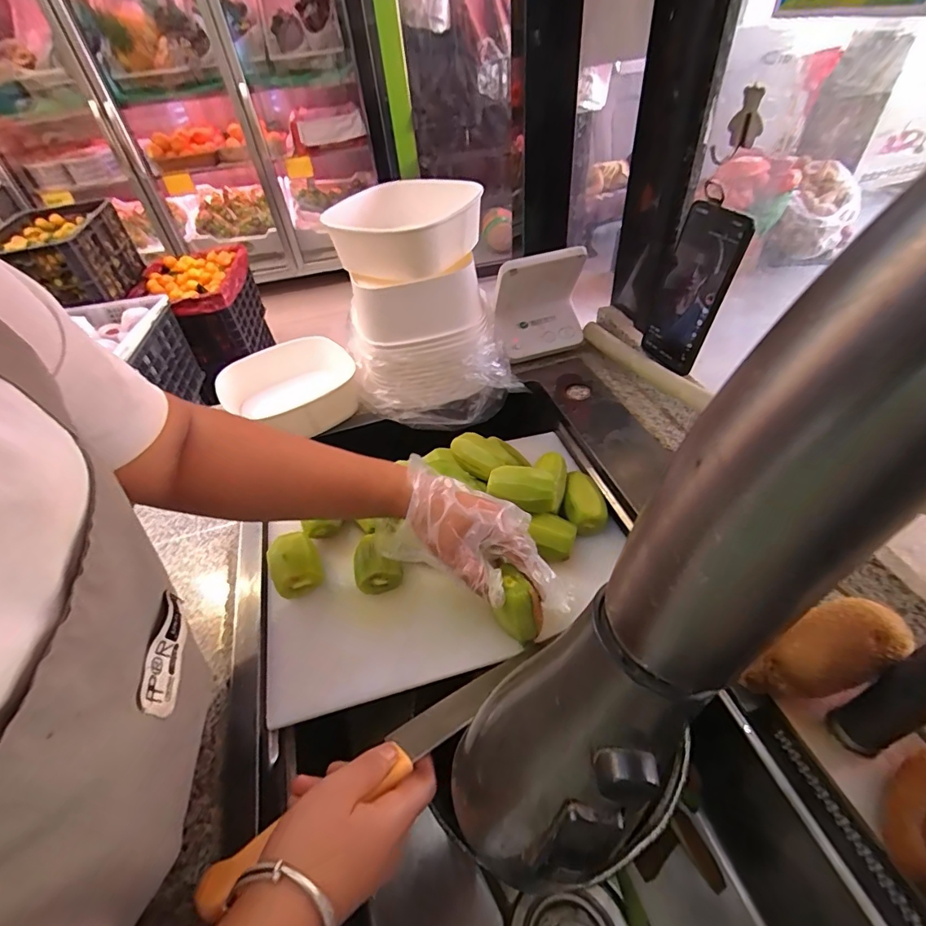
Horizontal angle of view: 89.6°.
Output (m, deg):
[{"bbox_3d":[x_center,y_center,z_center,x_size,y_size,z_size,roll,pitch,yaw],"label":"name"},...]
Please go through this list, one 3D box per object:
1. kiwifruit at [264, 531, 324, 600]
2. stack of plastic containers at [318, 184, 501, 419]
[{"bbox_3d":[-0.158,0.103,0.448,0.045,0.050,0.055,-28,48,-20],"label":"kiwifruit"},{"bbox_3d":[-0.056,-0.204,0.599,0.181,0.227,0.214,-7,45,0],"label":"stack of plastic containers"}]

